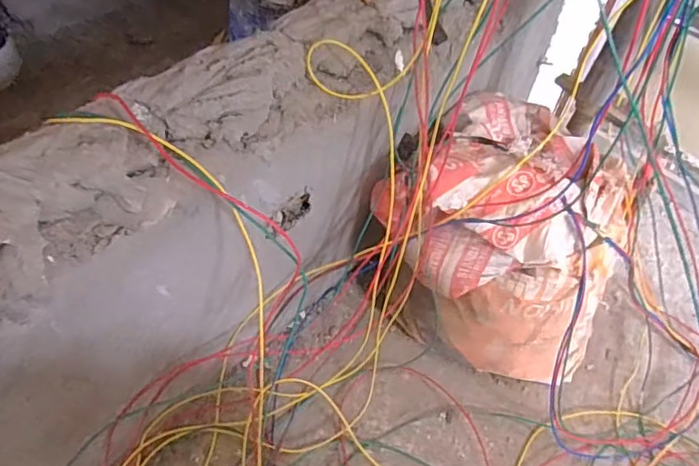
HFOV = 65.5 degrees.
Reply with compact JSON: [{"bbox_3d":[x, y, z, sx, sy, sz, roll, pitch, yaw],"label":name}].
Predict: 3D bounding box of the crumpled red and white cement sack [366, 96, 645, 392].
[{"bbox_3d":[0.260,0.003,0.889,0.395,0.334,0.315,29,56,16],"label":"crumpled red and white cement sack"}]

